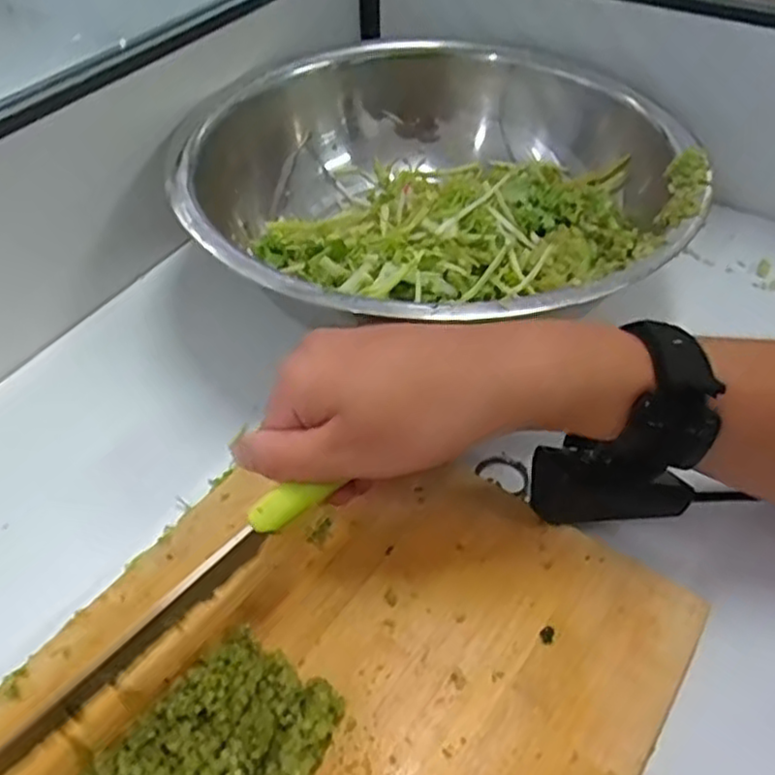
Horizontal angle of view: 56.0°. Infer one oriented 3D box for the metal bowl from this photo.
[{"bbox_3d":[0.044,-0.117,0.456,0.263,0.105,0.295,30,53,26],"label":"metal bowl"}]

